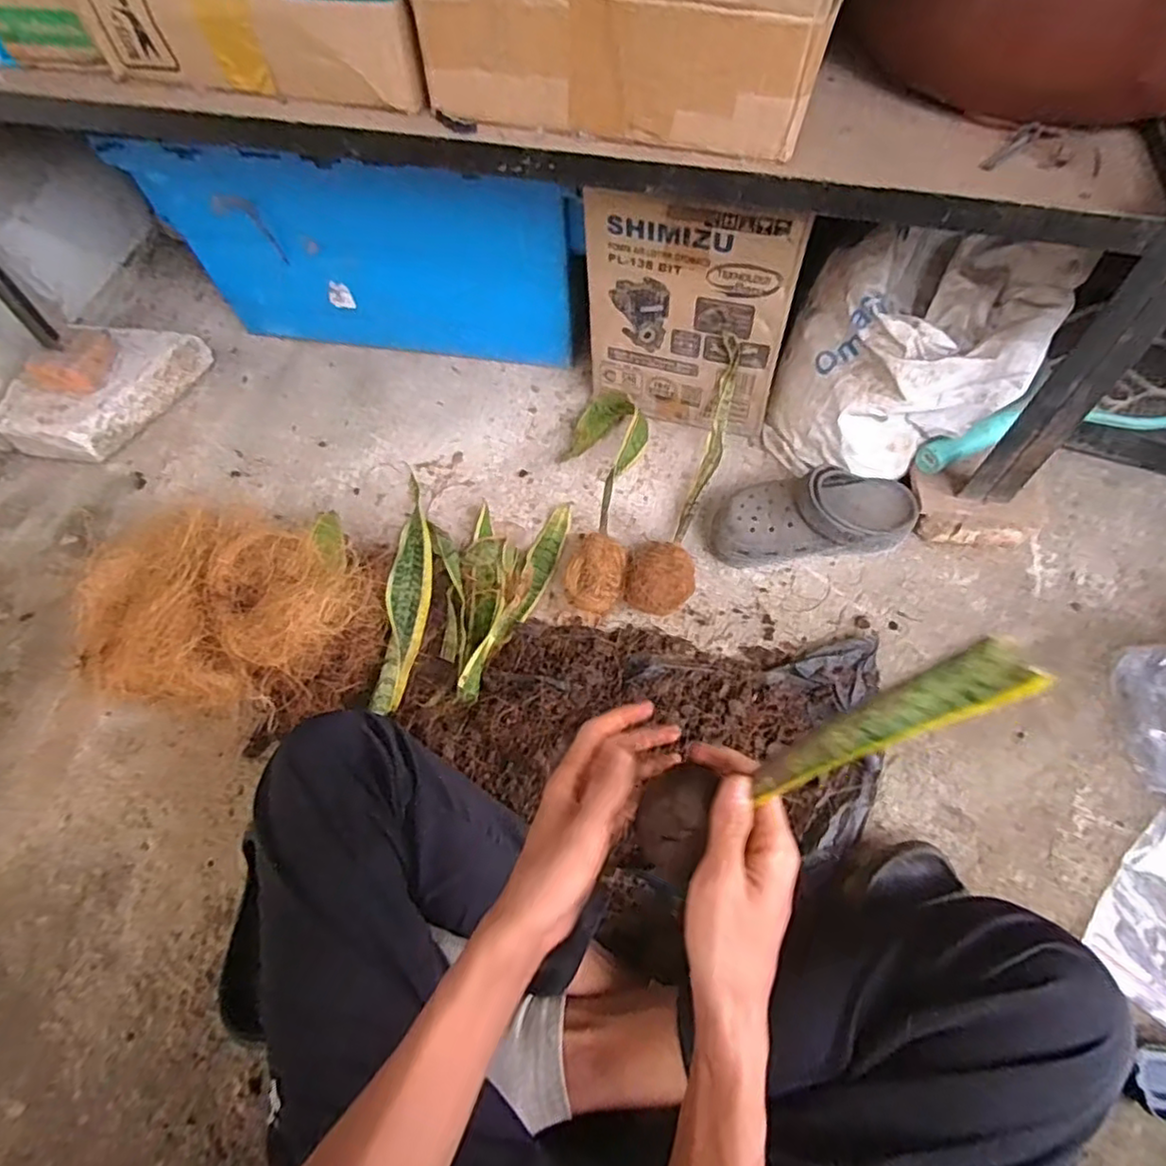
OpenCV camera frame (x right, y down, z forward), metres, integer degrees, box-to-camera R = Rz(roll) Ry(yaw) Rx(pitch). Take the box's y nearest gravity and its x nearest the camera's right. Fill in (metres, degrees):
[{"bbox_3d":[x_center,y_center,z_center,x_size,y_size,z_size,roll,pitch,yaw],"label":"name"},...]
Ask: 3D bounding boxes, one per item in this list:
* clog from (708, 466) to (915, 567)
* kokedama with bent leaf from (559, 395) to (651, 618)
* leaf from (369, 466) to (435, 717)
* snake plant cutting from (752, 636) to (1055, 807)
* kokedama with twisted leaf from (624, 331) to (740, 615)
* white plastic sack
[{"bbox_3d":[0.272,-0.079,0.778,0.242,0.080,0.097,-12,61,-3],"label":"clog"},{"bbox_3d":[0.025,-0.120,0.823,0.106,0.078,0.335,1,61,4],"label":"kokedama with bent leaf"},{"bbox_3d":[-0.211,-0.002,0.796,0.050,0.025,0.323,-2,61,3],"label":"leaf"},{"bbox_3d":[0.135,0.067,0.304,0.006,0.143,0.026,7,53,-36],"label":"snake plant cutting"},{"bbox_3d":[0.121,-0.114,0.775,0.074,0.149,0.311,14,63,11],"label":"kokedama with twisted leaf"},{"bbox_3d":[0.377,-0.258,0.790,0.259,0.227,0.241,24,65,14],"label":"white plastic sack"}]

